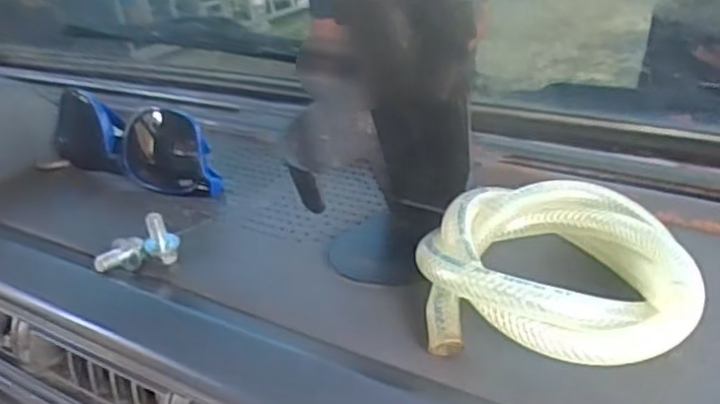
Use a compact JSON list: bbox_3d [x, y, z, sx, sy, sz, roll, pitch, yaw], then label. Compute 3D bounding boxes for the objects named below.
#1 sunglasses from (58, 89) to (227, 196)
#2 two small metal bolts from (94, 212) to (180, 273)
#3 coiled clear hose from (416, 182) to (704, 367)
[{"bbox_3d":[-0.145,-0.042,0.461,0.148,0.046,0.046,20,41,39],"label":"sunglasses"},{"bbox_3d":[-0.113,0.021,0.360,0.041,0.025,0.014,-19,32,-16],"label":"two small metal bolts"},{"bbox_3d":[0.078,0.025,0.288,0.100,0.031,0.087,0,31,15],"label":"coiled clear hose"}]

